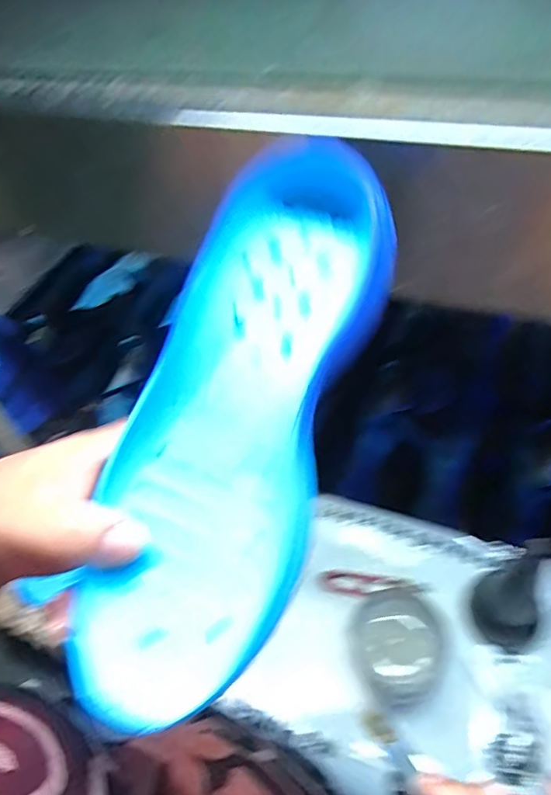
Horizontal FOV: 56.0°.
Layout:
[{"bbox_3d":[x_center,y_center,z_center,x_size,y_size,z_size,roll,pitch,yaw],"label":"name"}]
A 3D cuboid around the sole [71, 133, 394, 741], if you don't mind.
[{"bbox_3d":[-0.020,0.011,0.210,0.086,0.024,0.236,18,86,20],"label":"sole"}]

